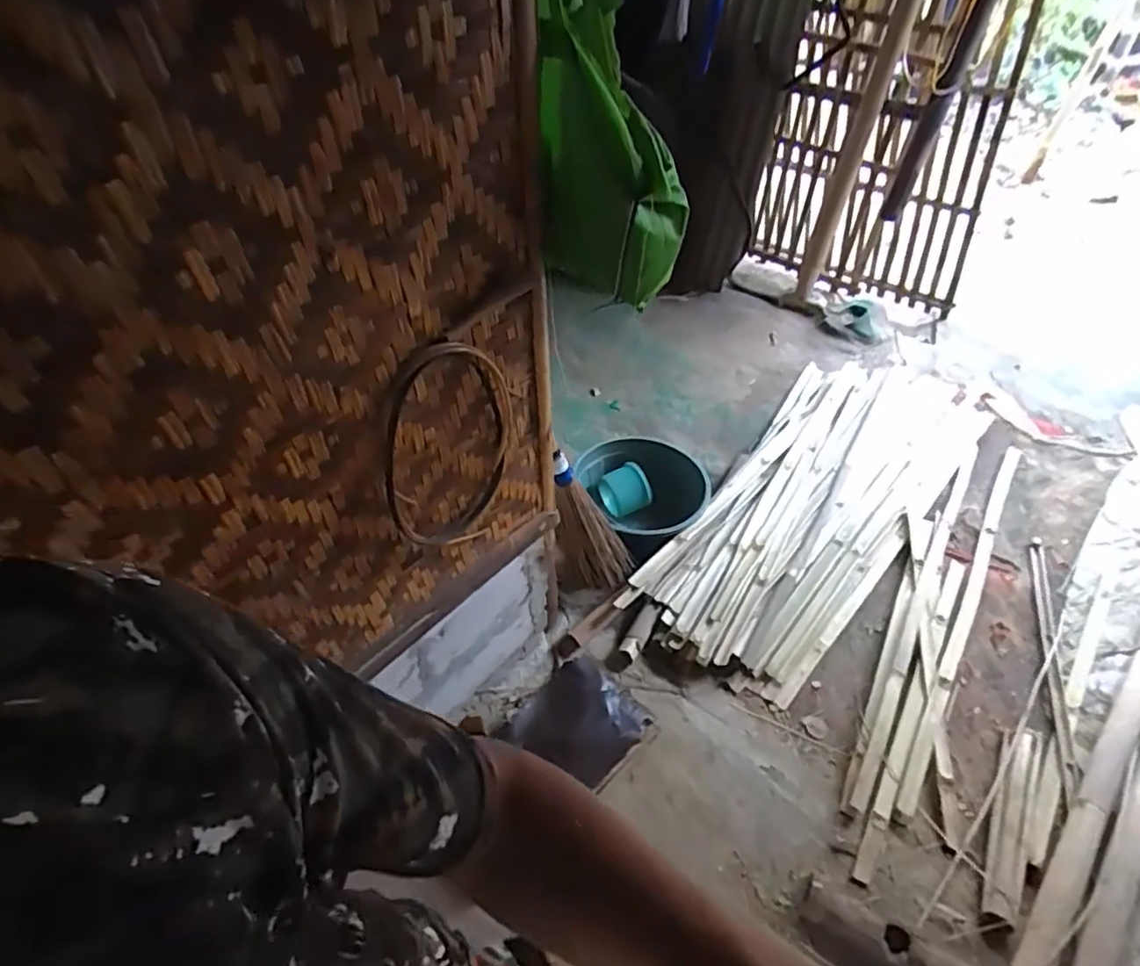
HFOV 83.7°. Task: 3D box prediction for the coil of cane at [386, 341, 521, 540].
[{"bbox_3d":[-0.187,-0.048,1.037,0.027,0.420,0.255,37,58,26],"label":"coil of cane"}]

